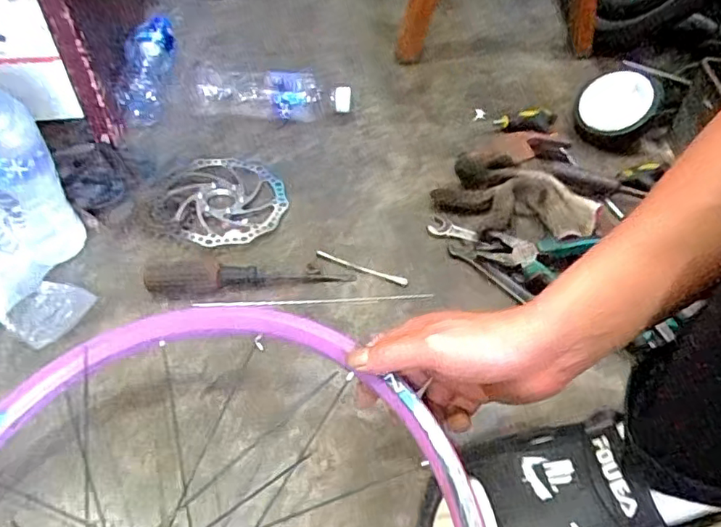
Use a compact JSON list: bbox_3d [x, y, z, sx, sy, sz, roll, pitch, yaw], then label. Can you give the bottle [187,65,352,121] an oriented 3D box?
[{"bbox_3d":[-0.125,-0.230,0.777,0.217,0.061,0.059,12,50,8],"label":"bottle"}]

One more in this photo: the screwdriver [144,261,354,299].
[{"bbox_3d":[-0.116,0.011,0.594,0.208,0.025,0.031,-4,50,-5],"label":"screwdriver"}]

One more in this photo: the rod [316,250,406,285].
[{"bbox_3d":[0.001,0.004,0.620,0.104,0.004,0.011,17,51,12],"label":"rod"}]

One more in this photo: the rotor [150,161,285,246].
[{"bbox_3d":[-0.166,-0.076,0.672,0.153,0.010,0.146,-7,49,-14],"label":"rotor"}]

